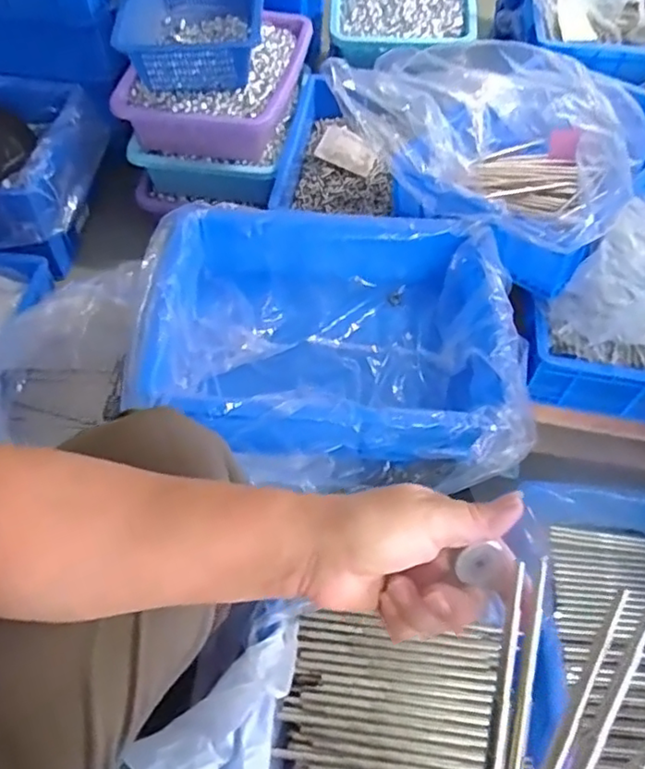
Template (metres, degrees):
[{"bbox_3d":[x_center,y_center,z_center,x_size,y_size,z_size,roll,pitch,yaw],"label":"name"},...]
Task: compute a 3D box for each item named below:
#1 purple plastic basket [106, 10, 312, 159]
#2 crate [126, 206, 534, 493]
[{"bbox_3d":[-0.188,-0.563,1.119,0.288,0.121,0.327,10,57,4],"label":"purple plastic basket"},{"bbox_3d":[0.010,-0.050,0.760,0.450,0.113,0.362,5,57,1],"label":"crate"}]

